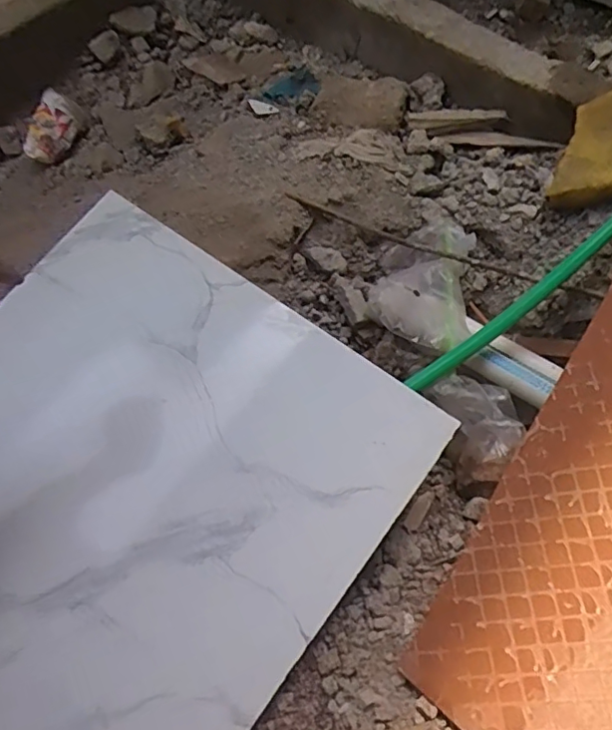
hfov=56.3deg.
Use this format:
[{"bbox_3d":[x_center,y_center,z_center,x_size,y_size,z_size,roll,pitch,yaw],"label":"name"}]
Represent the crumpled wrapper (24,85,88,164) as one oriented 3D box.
[{"bbox_3d":[-0.386,-0.362,0.863,0.064,0.044,0.100,25,71,12],"label":"crumpled wrapper"}]

